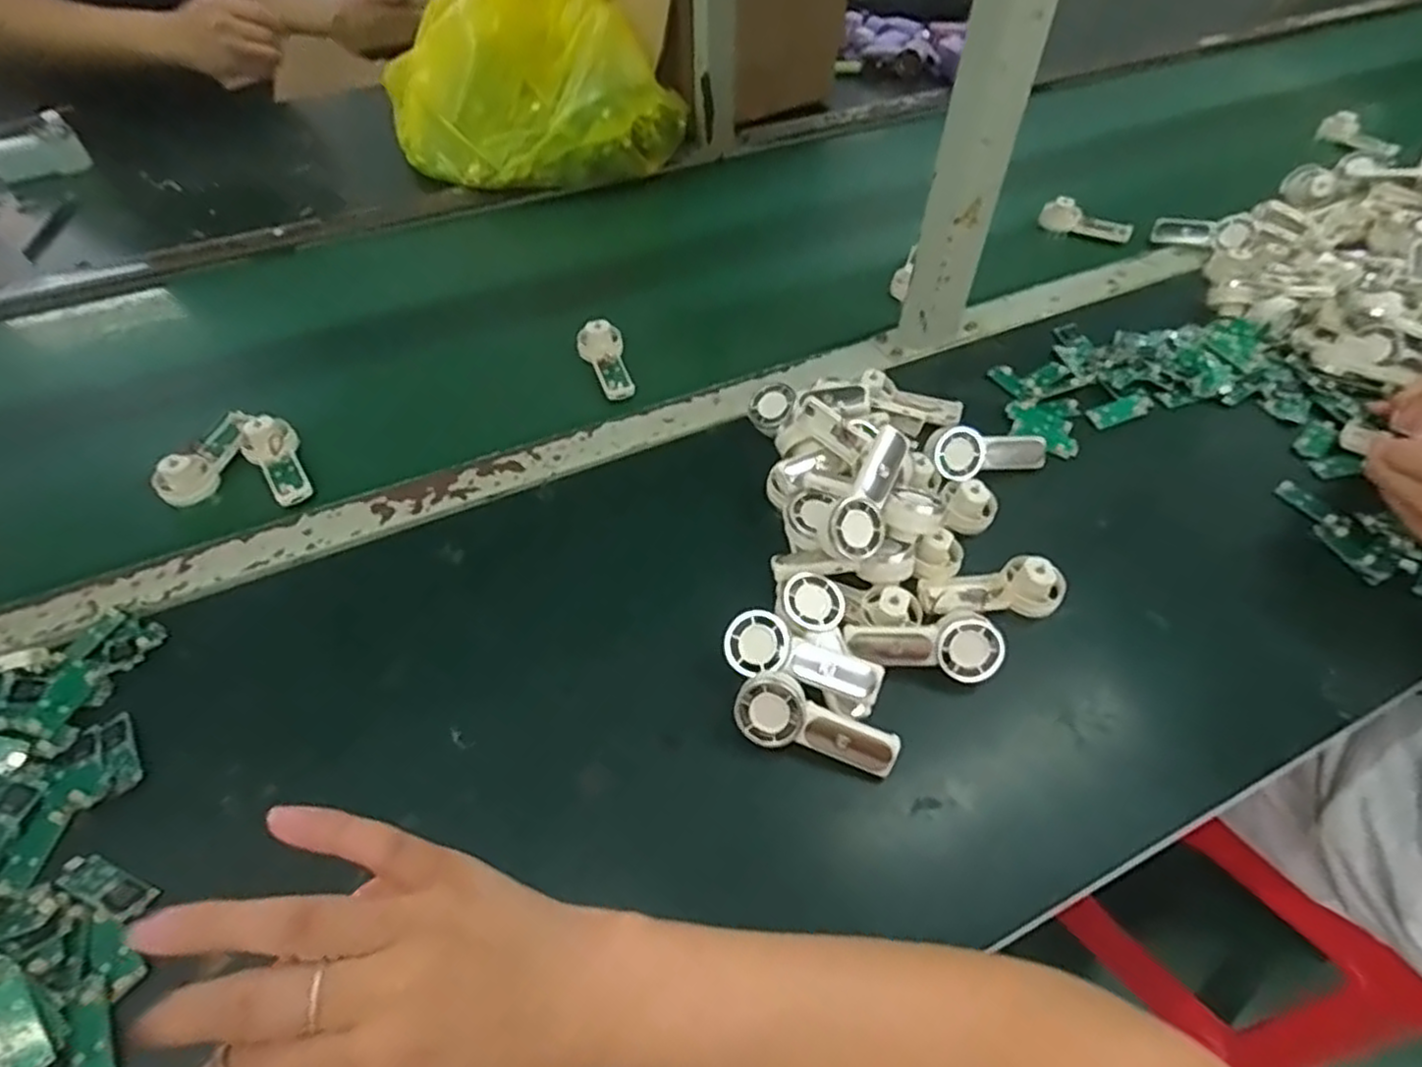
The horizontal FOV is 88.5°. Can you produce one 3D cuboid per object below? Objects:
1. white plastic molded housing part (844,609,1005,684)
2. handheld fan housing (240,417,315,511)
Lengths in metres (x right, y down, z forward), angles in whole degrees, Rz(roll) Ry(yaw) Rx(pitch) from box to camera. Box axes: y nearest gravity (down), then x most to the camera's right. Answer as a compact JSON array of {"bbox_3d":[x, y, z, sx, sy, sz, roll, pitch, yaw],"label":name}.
[{"bbox_3d":[0.131,0.064,0.450,0.090,0.026,0.035,12,52,9],"label":"white plastic molded housing part"},{"bbox_3d":[-0.335,-0.060,0.563,0.037,0.020,0.081,-29,58,-22],"label":"handheld fan housing"}]

